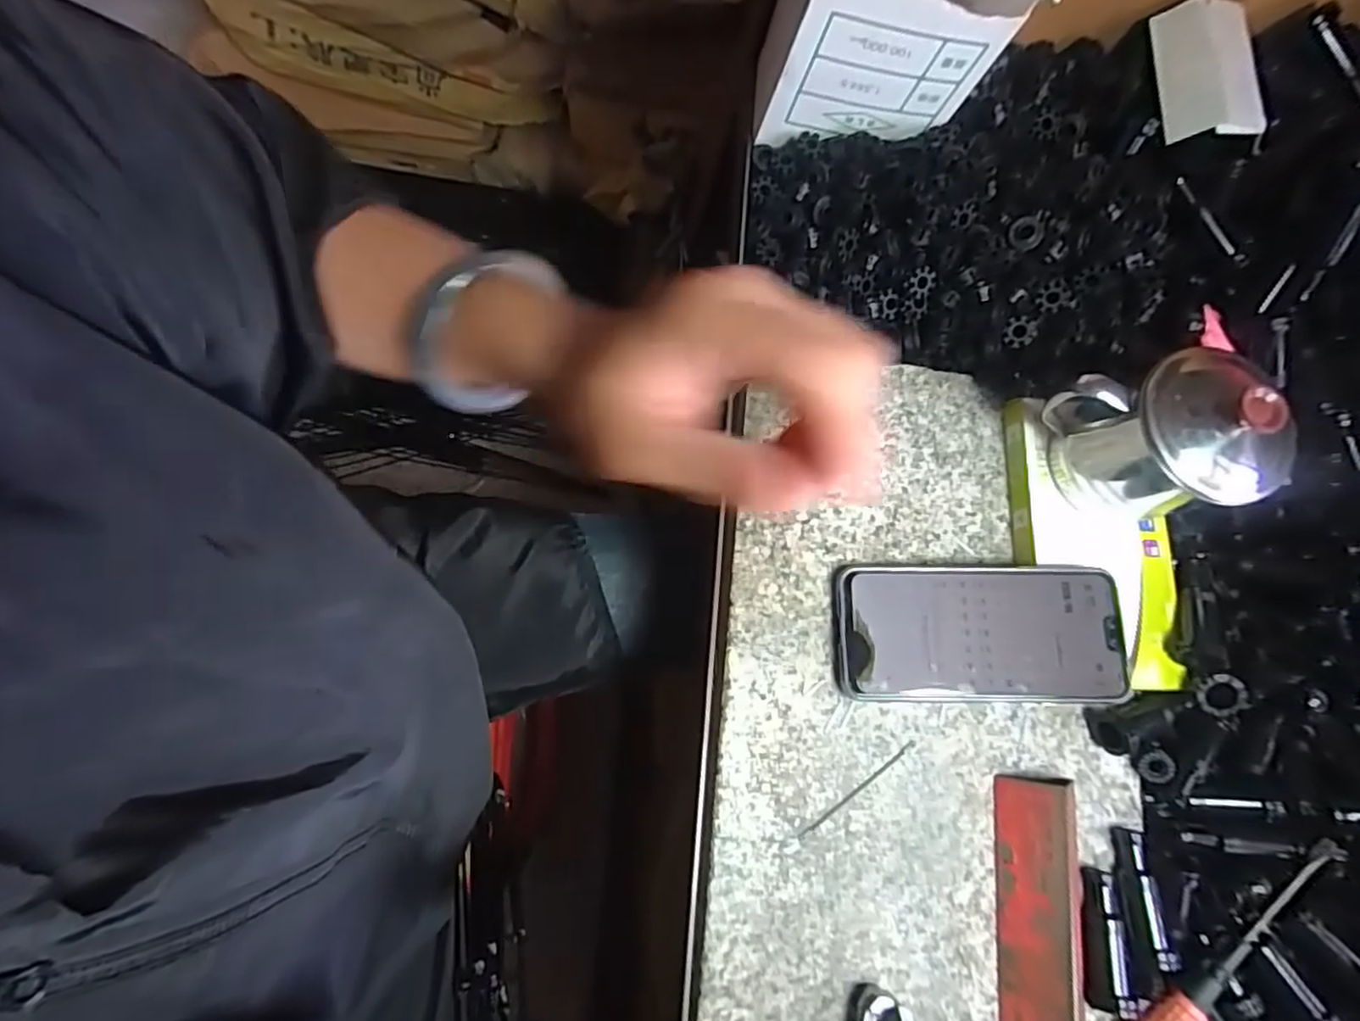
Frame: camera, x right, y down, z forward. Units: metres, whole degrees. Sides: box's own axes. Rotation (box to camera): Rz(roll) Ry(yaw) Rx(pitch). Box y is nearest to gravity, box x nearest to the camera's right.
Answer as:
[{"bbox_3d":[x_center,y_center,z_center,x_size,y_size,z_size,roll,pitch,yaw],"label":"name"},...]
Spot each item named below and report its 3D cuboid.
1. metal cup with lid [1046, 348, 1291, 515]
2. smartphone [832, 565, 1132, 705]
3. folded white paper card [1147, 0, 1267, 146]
[{"bbox_3d":[0.256,-0.037,0.354,0.077,0.096,0.079,2,79,-8],"label":"metal cup with lid"},{"bbox_3d":[0.168,0.069,0.370,0.156,0.007,0.076,-1,77,1],"label":"smartphone"},{"bbox_3d":[0.316,-0.266,0.394,0.043,0.024,0.089,-4,80,-9],"label":"folded white paper card"}]

